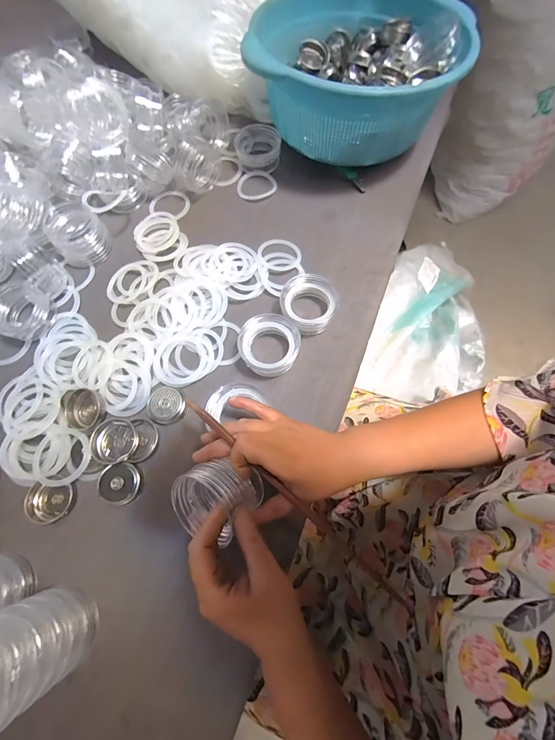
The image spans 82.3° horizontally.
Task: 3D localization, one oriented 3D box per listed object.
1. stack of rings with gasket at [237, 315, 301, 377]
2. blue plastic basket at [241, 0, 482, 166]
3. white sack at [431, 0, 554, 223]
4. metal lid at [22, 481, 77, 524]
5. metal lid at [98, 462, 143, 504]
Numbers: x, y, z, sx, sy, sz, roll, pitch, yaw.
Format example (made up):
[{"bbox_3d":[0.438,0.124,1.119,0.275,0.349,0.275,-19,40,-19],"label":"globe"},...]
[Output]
[{"bbox_3d":[-0.010,-0.029,0.368,0.069,0.025,0.071,16,71,8],"label":"stack of rings with gasket"},{"bbox_3d":[0.108,-0.409,0.450,0.263,0.130,0.272,18,72,9],"label":"blue plastic basket"},{"bbox_3d":[0.788,-0.928,1.002,0.386,0.733,0.405,35,75,13],"label":"white sack"},{"bbox_3d":[-0.227,0.133,0.317,0.040,0.019,0.036,6,70,4],"label":"metal lid"},{"bbox_3d":[-0.162,0.116,0.326,0.036,0.018,0.039,-1,70,2],"label":"metal lid"}]

